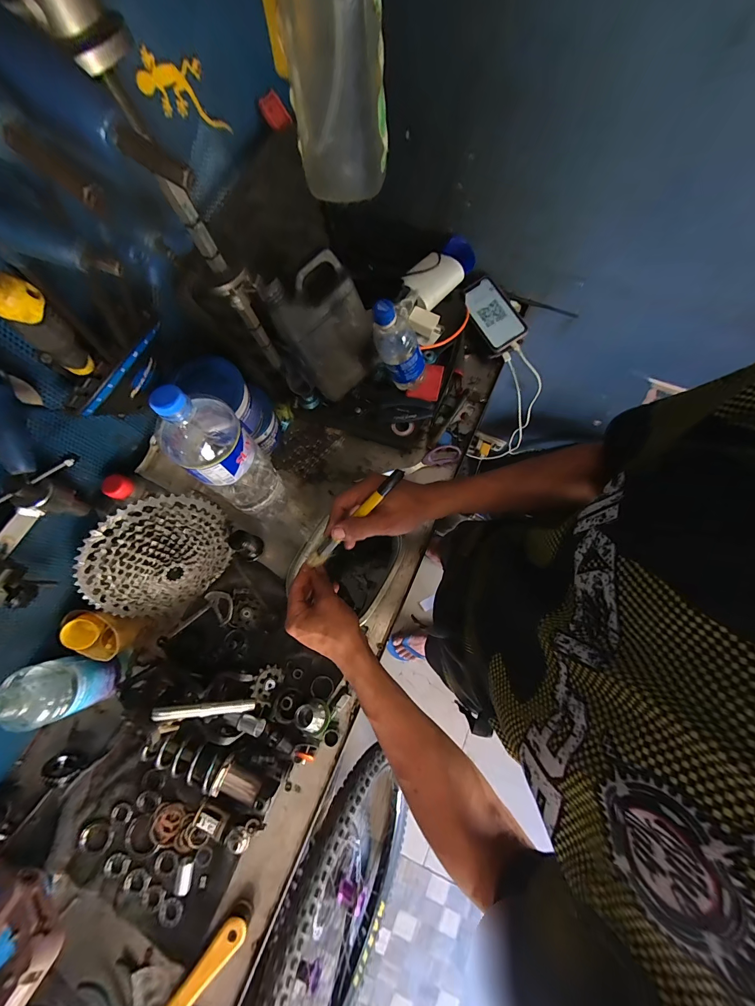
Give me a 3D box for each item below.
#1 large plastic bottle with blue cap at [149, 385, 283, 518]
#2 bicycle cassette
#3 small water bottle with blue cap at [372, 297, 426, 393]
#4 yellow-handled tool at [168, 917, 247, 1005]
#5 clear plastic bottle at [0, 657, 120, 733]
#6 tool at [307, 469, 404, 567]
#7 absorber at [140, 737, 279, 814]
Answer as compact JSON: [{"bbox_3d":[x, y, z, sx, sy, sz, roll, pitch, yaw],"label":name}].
[{"bbox_3d":[-0.200,-0.061,0.473,0.083,0.310,0.087,-42,79,-11],"label":"large plastic bottle with blue cap"},{"bbox_3d":[-0.297,0.086,0.489,0.193,0.189,0.048,-38,47,-25],"label":"bicycle cassette"},{"bbox_3d":[0.030,-0.248,0.539,0.070,0.172,0.061,14,74,28],"label":"small water bottle with blue cap"},{"bbox_3d":[-0.217,0.586,0.435,0.027,0.034,0.126,41,78,10],"label":"yellow-handled tool"},{"bbox_3d":[-0.409,0.242,0.447,0.065,0.140,0.073,-12,75,-4],"label":"clear plastic bottle"},{"bbox_3d":[-0.028,0.021,0.406,0.168,0.010,0.017,-46,78,24],"label":"tool"},{"bbox_3d":[-0.232,0.369,0.484,0.190,0.043,0.055,18,75,4],"label":"absorber"}]

